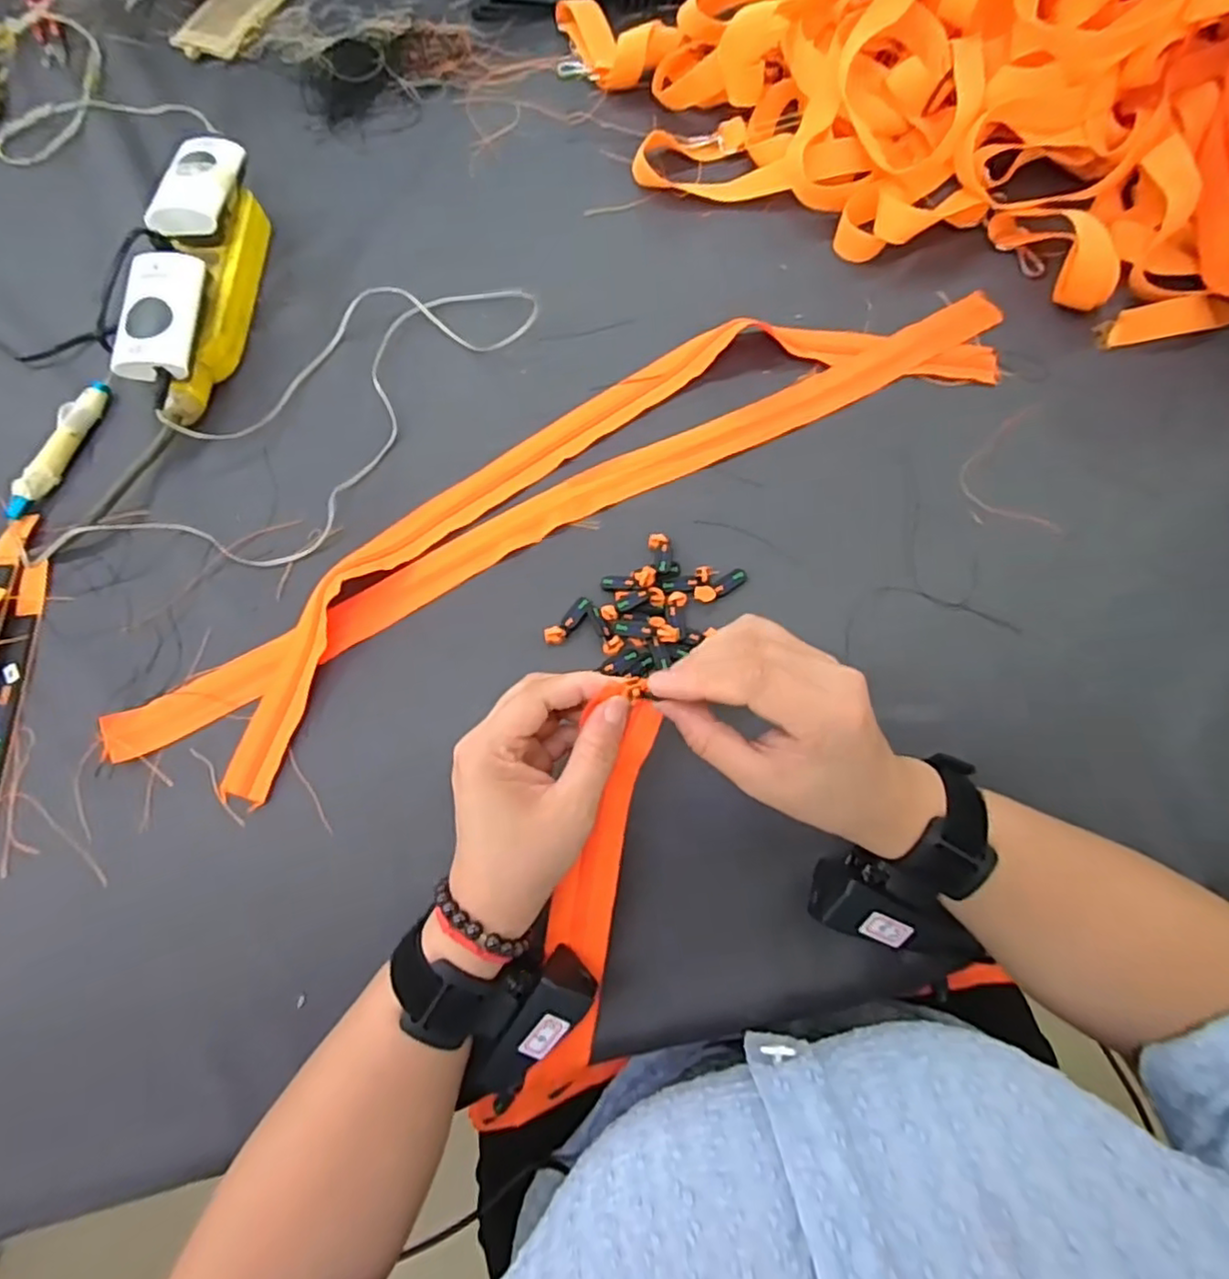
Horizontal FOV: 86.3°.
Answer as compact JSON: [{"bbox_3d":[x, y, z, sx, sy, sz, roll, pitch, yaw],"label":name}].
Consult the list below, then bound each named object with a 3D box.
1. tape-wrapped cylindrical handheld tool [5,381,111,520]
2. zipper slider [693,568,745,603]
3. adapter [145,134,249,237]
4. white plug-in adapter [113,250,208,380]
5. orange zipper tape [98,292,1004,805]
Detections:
[{"bbox_3d":[-0.423,-0.146,0.497,0.020,0.011,0.120,14,73,6],"label":"tape-wrapped cylindrical handheld tool"},{"bbox_3d":[0.073,-0.036,0.442,0.040,0.006,0.012,-28,73,-7],"label":"zipper slider"},{"bbox_3d":[-0.325,-0.353,0.515,0.048,0.025,0.107,3,72,3],"label":"adapter"},{"bbox_3d":[-0.331,-0.236,0.474,0.048,0.022,0.099,-1,72,1],"label":"white plug-in adapter"},{"bbox_3d":[-0.028,-0.099,0.462,0.668,0.019,0.133,-30,74,-8],"label":"orange zipper tape"}]

